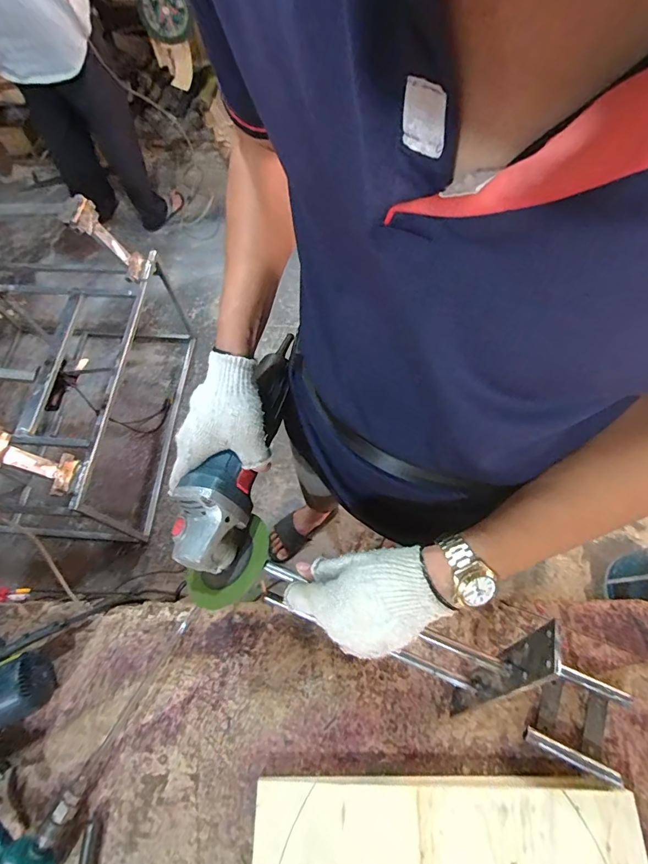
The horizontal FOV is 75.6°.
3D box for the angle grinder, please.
[{"bbox_3d":[-0.082,0.025,0.433,0.089,0.072,0.289,12,70,7],"label":"angle grinder"}]

